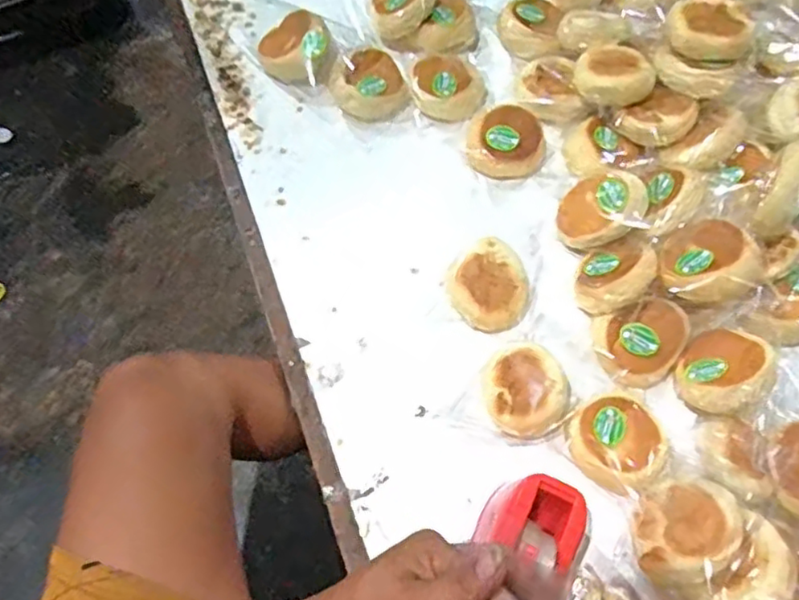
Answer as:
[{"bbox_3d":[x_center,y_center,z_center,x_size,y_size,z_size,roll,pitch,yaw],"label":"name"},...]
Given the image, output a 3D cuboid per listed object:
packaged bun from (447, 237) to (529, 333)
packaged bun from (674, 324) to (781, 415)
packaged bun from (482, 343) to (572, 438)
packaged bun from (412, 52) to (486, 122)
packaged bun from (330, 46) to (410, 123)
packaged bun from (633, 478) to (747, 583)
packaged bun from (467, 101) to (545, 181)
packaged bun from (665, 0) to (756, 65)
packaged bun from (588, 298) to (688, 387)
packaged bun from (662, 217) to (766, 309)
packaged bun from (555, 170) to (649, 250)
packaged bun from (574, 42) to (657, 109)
[{"bbox_3d":[0.096,-0.012,0.670,0.082,0.041,0.080,1,63,-2],"label":"packaged bun"},{"bbox_3d":[0.316,0.073,0.617,0.097,0.040,0.097,-40,37,-22],"label":"packaged bun"},{"bbox_3d":[0.123,0.093,0.633,0.084,0.042,0.092,1,63,-2],"label":"packaged bun"},{"bbox_3d":[0.062,-0.265,0.785,0.095,0.044,0.086,0,63,-2],"label":"packaged bun"},{"bbox_3d":[-0.036,-0.262,0.777,0.096,0.041,0.079,-6,64,-5],"label":"packaged bun"},{"bbox_3d":[0.255,0.211,0.555,0.083,0.050,0.080,-15,44,33],"label":"packaged bun"},{"bbox_3d":[0.125,-0.183,0.749,0.083,0.044,0.077,1,63,-2],"label":"packaged bun"},{"bbox_3d":[0.370,-0.326,0.752,0.093,0.030,0.106,27,66,11],"label":"packaged bun"},{"bbox_3d":[0.243,0.040,0.648,0.080,0.038,0.090,30,91,9],"label":"packaged bun"},{"bbox_3d":[0.315,-0.036,0.648,0.088,0.052,0.088,-20,49,25],"label":"packaged bun"},{"bbox_3d":[0.221,-0.097,0.690,0.040,0.088,0.076,16,55,-45],"label":"packaged bun"},{"bbox_3d":[0.254,-0.264,0.751,0.087,0.031,0.085,1,63,-2],"label":"packaged bun"}]

